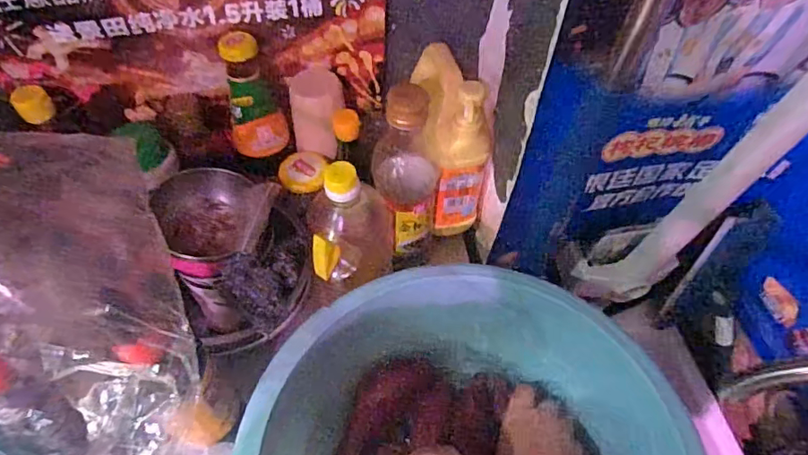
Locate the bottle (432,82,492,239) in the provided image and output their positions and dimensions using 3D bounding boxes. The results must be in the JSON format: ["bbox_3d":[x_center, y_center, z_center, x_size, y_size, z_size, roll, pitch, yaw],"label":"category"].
[{"bbox_3d":[0.065,-0.067,0.622,0.063,0.220,0.052,10,56,6],"label":"bottle"}]

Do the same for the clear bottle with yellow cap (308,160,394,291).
[{"bbox_3d":[-0.052,-0.002,0.555,0.076,0.171,0.085,2,55,0],"label":"clear bottle with yellow cap"}]

